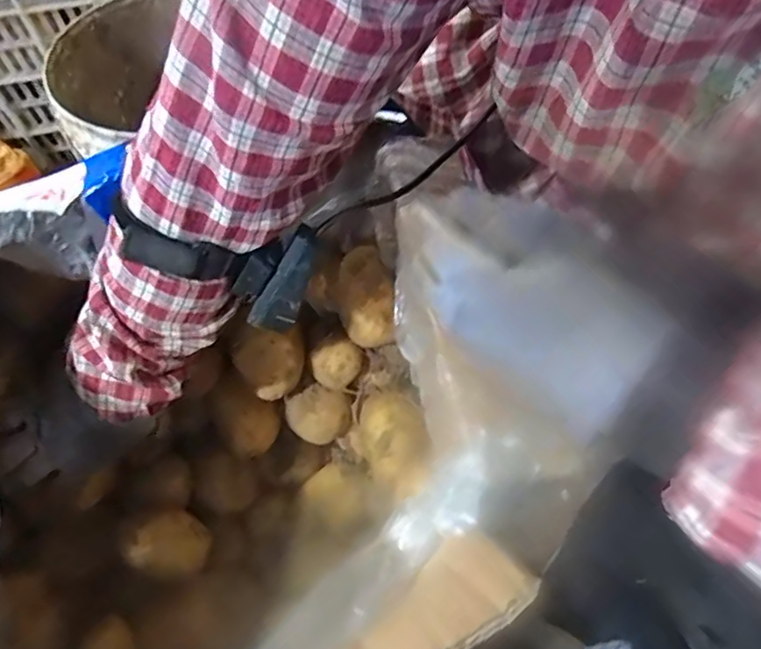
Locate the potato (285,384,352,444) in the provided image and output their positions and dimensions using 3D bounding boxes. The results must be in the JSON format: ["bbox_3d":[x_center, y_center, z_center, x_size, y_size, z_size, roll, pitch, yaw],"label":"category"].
[{"bbox_3d":[-0.061,0.093,0.563,0.062,0.040,0.049,-22,62,-13],"label":"potato"}]

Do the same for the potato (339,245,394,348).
[{"bbox_3d":[-0.008,-0.024,0.534,0.051,0.052,0.089,-11,74,12],"label":"potato"}]

